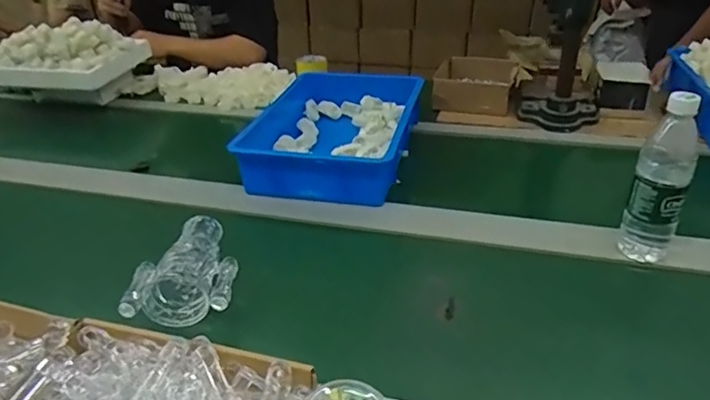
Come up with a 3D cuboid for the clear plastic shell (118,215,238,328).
[{"bbox_3d":[-0.218,0.083,0.715,0.121,0.061,0.178,-5,32,-5],"label":"clear plastic shell"}]

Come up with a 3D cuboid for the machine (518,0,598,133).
[{"bbox_3d":[0.423,-0.309,1.092,0.156,0.349,0.123,10,33,18],"label":"machine"}]

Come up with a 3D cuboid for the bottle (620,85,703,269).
[{"bbox_3d":[0.384,-0.013,0.692,0.063,0.228,0.050,18,36,29],"label":"bottle"}]

